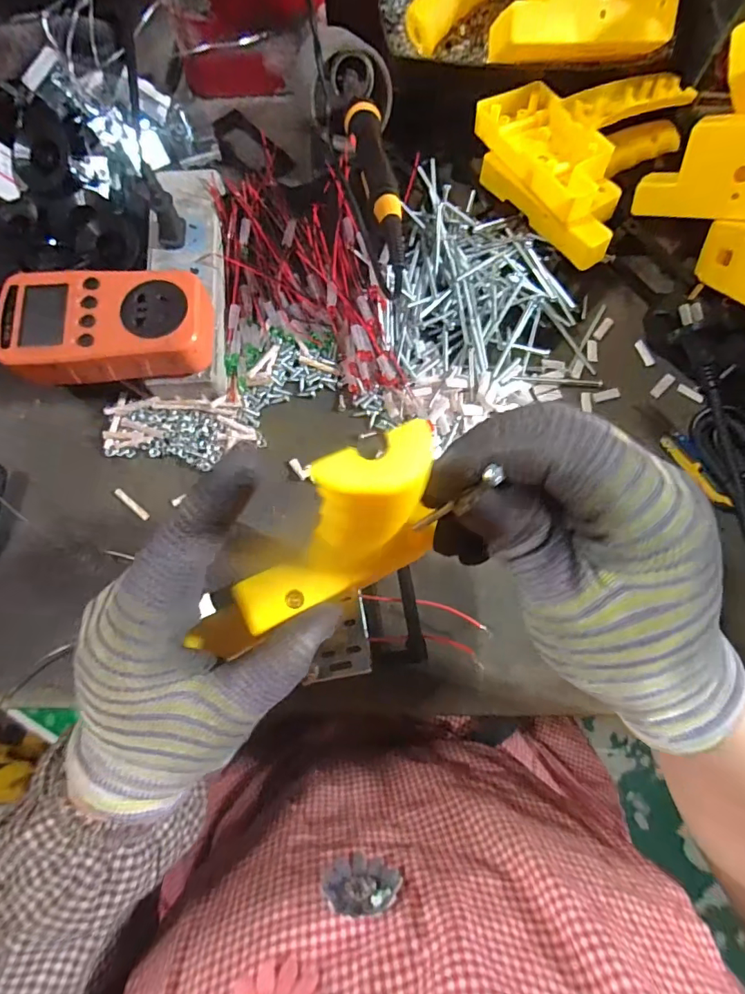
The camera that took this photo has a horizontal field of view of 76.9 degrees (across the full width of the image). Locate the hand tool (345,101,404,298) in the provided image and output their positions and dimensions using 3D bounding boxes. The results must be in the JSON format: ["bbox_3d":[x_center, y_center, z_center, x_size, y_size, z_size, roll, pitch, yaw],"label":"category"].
[{"bbox_3d":[0.004,-0.186,0.285,0.022,0.018,0.147,-8,76,-2],"label":"hand tool"}]

